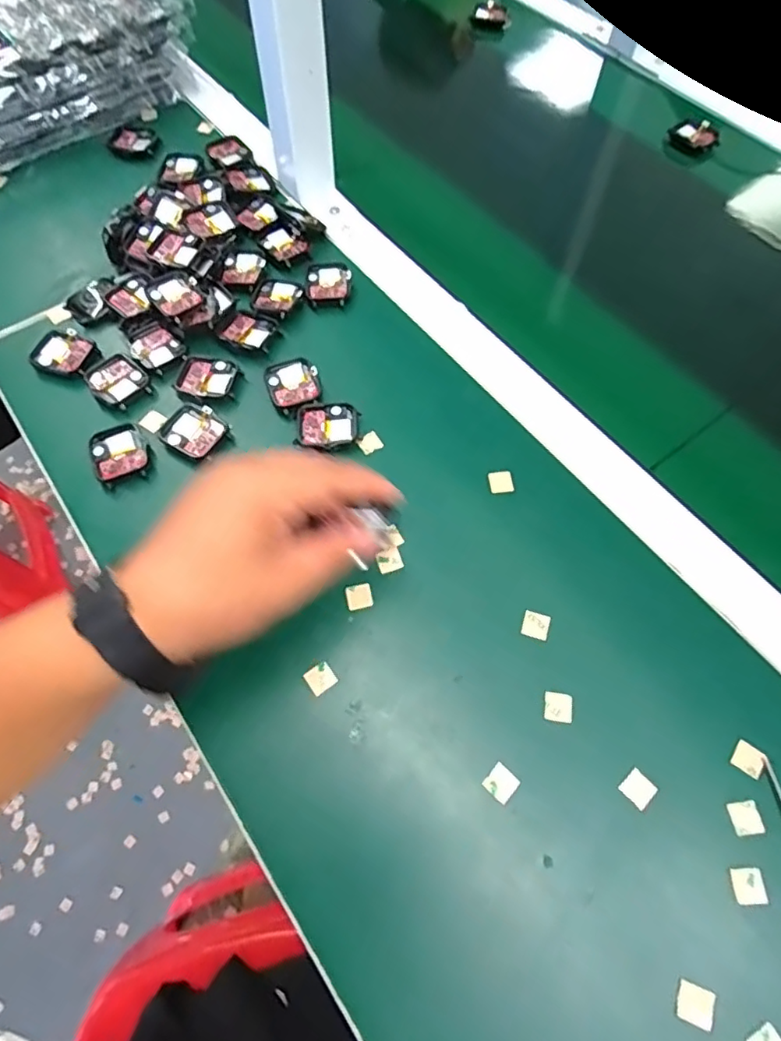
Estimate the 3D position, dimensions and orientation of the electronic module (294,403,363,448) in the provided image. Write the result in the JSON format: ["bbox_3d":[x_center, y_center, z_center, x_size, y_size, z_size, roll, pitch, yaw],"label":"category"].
[{"bbox_3d":[-0.045,-0.068,0.411,0.047,0.007,0.040,-9,66,-1],"label":"electronic module"}]

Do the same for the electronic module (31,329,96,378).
[{"bbox_3d":[-0.253,-0.130,0.440,0.048,0.009,0.040,17,68,10],"label":"electronic module"}]

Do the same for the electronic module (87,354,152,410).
[{"bbox_3d":[-0.205,-0.106,0.429,0.037,0.005,0.046,-43,71,-15],"label":"electronic module"}]

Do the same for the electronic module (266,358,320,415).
[{"bbox_3d":[-0.073,-0.103,0.426,0.038,0.008,0.044,-18,66,-5],"label":"electronic module"}]

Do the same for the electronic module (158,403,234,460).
[{"bbox_3d":[-0.140,-0.063,0.408,0.045,0.009,0.038,29,70,15],"label":"electronic module"}]

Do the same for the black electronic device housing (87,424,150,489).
[{"bbox_3d":[-0.190,-0.046,0.400,0.037,0.009,0.042,-21,67,-7],"label":"black electronic device housing"}]

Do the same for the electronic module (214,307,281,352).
[{"bbox_3d":[-0.112,-0.150,0.447,0.044,0.007,0.037,26,70,14],"label":"electronic module"}]

